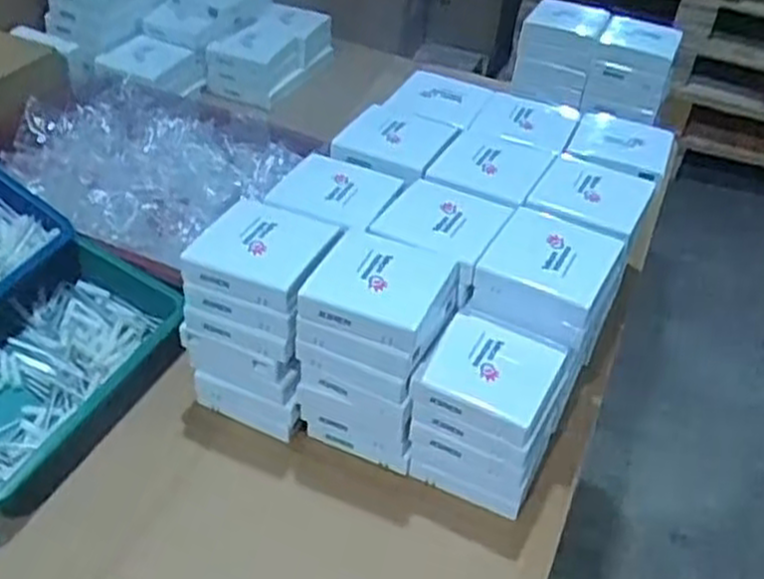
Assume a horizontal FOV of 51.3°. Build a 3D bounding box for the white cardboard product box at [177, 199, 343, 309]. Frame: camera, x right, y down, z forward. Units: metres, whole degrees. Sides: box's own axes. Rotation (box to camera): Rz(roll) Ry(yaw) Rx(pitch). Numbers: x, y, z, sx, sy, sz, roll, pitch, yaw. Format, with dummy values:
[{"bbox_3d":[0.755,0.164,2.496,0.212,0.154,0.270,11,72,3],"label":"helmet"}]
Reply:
[{"bbox_3d":[-0.084,-0.028,0.568,0.084,0.025,0.083,19,42,15],"label":"white cardboard product box"}]

